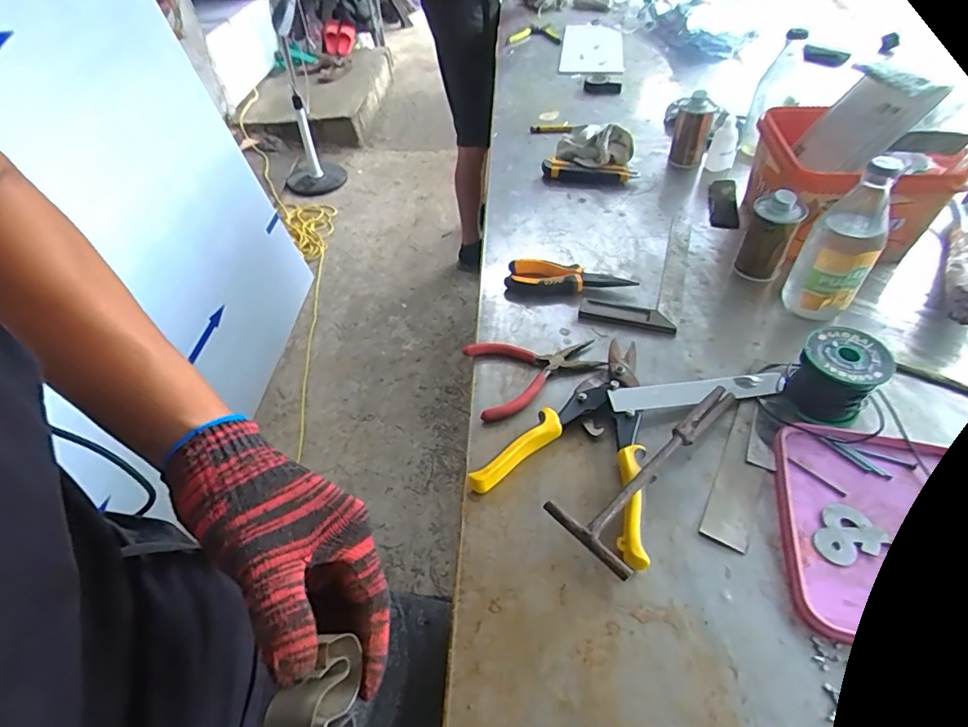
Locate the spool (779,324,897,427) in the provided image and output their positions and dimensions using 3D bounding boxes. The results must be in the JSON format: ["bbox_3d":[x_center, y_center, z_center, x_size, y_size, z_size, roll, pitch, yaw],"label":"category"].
[{"bbox_3d":[0.328,0.012,0.478,0.069,0.064,0.071,32,57,28],"label":"spool"}]

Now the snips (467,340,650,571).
[{"bbox_3d":[0.102,0.061,0.480,0.149,0.027,0.218,19,52,20],"label":"snips"}]

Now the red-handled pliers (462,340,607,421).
[{"bbox_3d":[0.054,0.001,0.546,0.140,0.012,0.102,-14,49,-8],"label":"red-handled pliers"}]

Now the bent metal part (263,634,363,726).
[{"bbox_3d":[-0.084,0.166,0.249,0.035,0.042,0.049,-3,48,1],"label":"bent metal part"}]

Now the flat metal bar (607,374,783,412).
[{"bbox_3d":[0.213,0.029,0.507,0.180,0.007,0.026,-4,55,-9],"label":"flat metal bar"}]

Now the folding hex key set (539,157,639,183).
[{"bbox_3d":[0.168,-0.303,0.811,0.148,0.030,0.031,4,48,7],"label":"folding hex key set"}]

